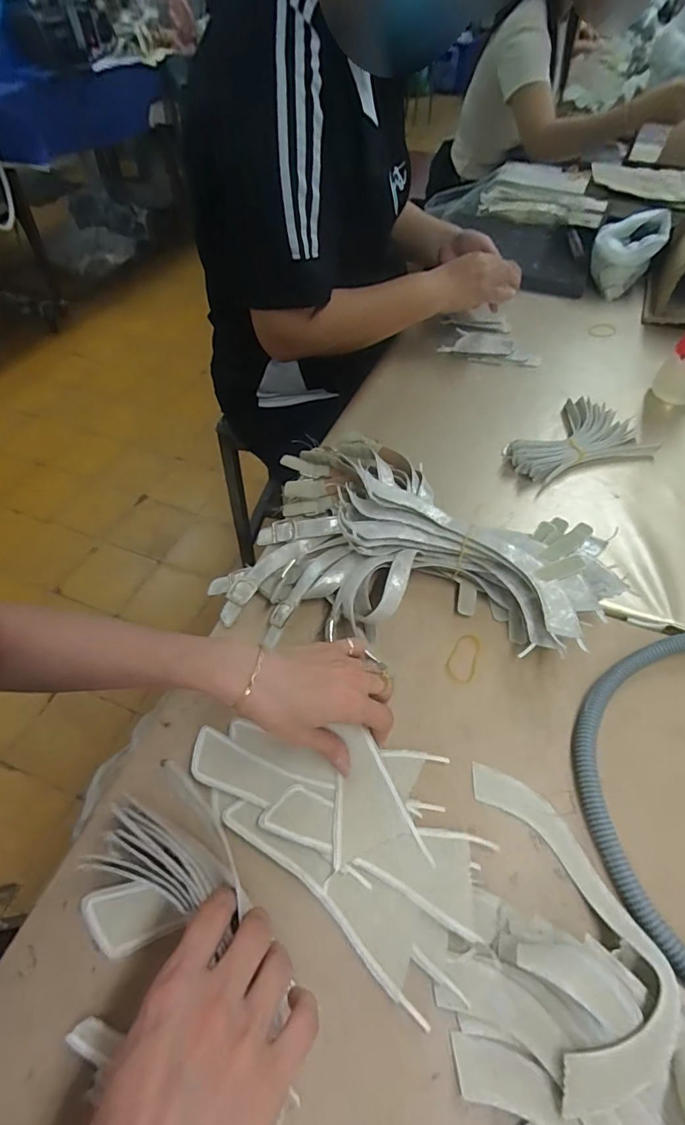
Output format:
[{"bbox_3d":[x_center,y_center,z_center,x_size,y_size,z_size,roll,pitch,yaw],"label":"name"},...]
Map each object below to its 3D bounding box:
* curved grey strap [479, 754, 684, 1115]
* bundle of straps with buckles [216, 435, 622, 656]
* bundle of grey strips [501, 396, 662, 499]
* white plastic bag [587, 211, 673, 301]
[{"bbox_3d":[0.157,0.231,0.345,0.081,0.042,0.197,-4,51,-6],"label":"curved grey strap"},{"bbox_3d":[0.083,-0.029,0.532,0.396,0.082,0.277,8,52,5],"label":"bundle of straps with buckles"},{"bbox_3d":[0.298,-0.164,0.666,0.186,0.033,0.126,-20,55,-17],"label":"bundle of grey strips"},{"bbox_3d":[0.509,-0.554,0.913,0.110,0.114,0.084,25,55,17],"label":"white plastic bag"}]

